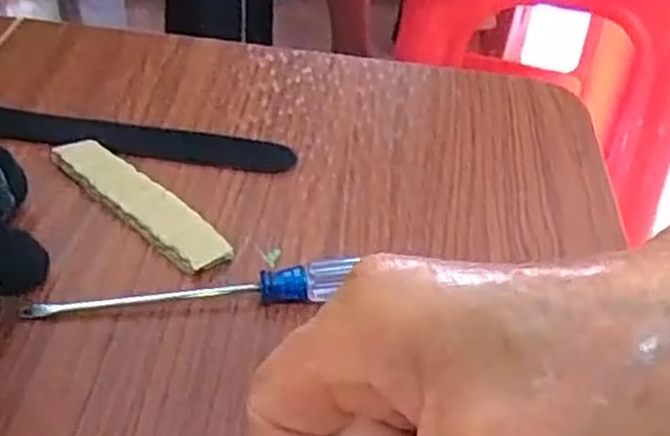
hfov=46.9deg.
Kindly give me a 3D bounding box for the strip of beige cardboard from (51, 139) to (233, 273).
[{"bbox_3d":[-0.073,-0.006,0.290,0.087,0.008,0.020,33,49,29],"label":"strip of beige cardboard"}]

